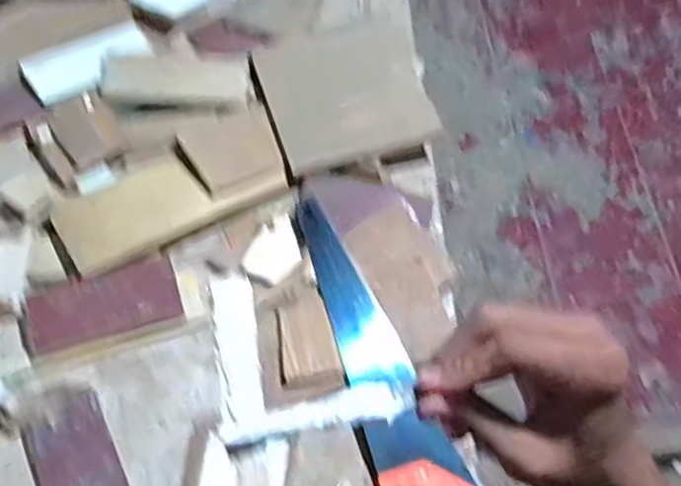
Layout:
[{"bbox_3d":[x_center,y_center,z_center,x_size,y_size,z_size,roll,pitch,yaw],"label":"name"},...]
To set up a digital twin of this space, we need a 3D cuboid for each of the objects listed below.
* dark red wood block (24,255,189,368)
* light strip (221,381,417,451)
[{"bbox_3d":[-0.311,0.089,0.937,0.192,0.029,0.103,-19,63,-12],"label":"dark red wood block"},{"bbox_3d":[-0.009,0.078,0.320,0.087,0.009,0.017,-9,62,-17],"label":"light strip"}]

